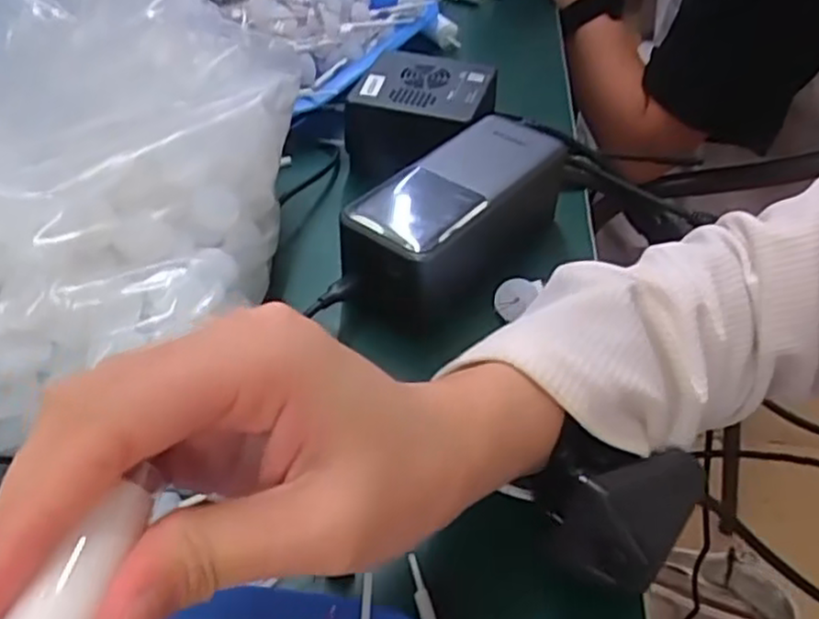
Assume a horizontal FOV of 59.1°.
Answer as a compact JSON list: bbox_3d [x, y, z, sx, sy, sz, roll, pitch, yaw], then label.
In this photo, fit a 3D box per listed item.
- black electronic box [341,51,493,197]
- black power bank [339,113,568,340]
[{"bbox_3d":[0.007,-0.113,0.444,0.082,0.060,0.070,11,44,9],"label":"black electronic box"},{"bbox_3d":[0.026,-0.045,0.367,0.065,0.048,0.144,30,50,25],"label":"black power bank"}]

